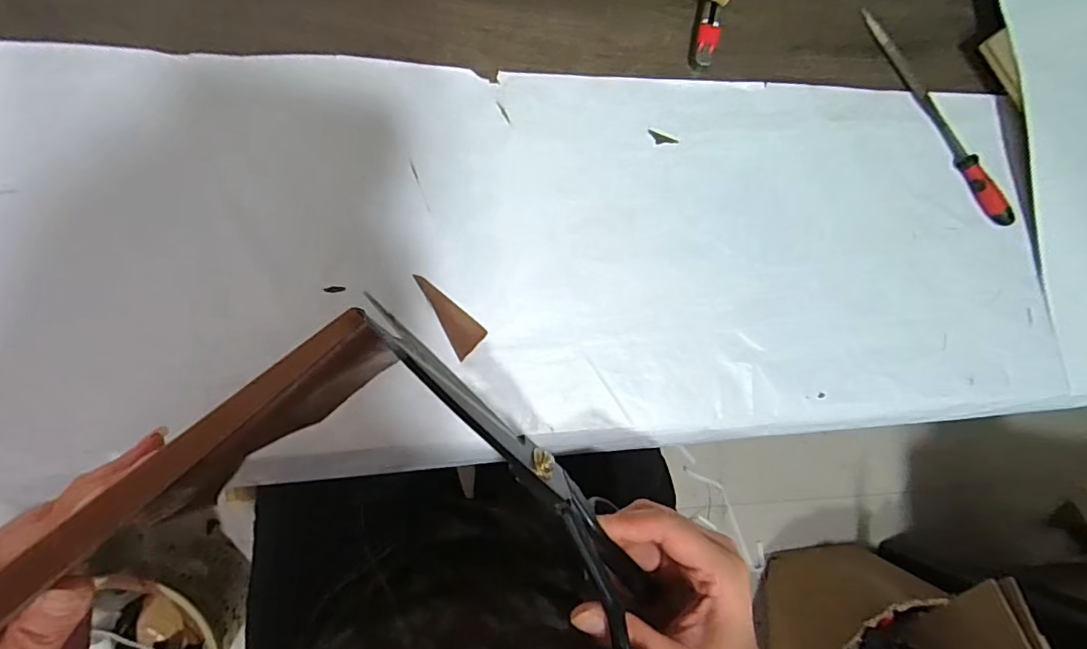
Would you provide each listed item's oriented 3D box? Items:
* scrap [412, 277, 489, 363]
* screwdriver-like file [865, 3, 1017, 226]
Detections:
[{"bbox_3d":[-0.058,-0.009,0.356,0.022,0.004,0.059,-28,91,-10],"label":"scrap"},{"bbox_3d":[0.304,-0.160,0.420,0.015,0.012,0.195,-34,92,-9],"label":"screwdriver-like file"}]

